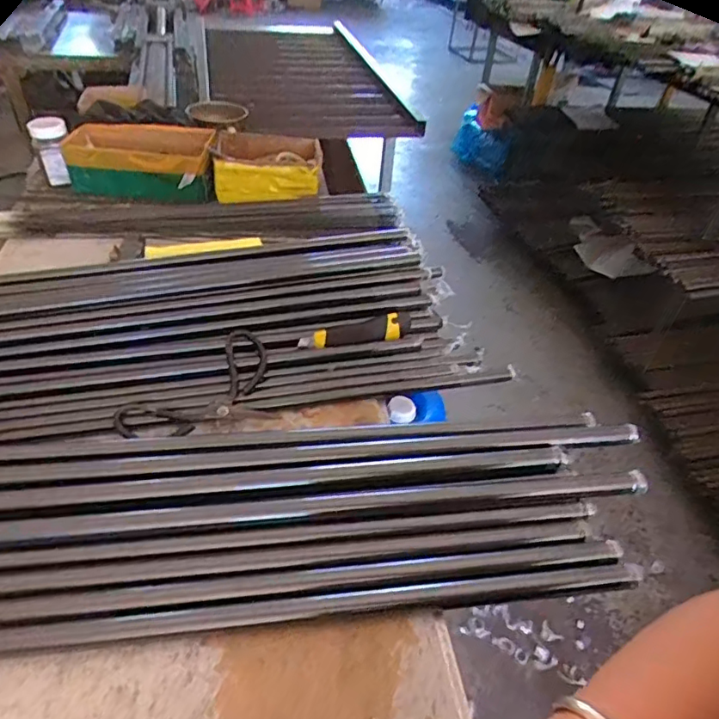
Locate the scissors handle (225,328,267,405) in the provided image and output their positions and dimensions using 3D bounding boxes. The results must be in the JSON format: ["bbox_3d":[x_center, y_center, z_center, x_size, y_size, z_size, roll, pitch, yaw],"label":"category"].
[{"bbox_3d":[-0.144,0.006,0.696,0.051,0.013,0.107,1,62,-17],"label":"scissors handle"}]

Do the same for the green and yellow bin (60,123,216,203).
[{"bbox_3d":[-0.430,-0.394,1.087,0.281,0.108,0.120,4,42,0],"label":"green and yellow bin"}]

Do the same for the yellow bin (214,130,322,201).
[{"bbox_3d":[-0.185,-0.393,1.112,0.204,0.092,0.131,0,42,-5],"label":"yellow bin"}]

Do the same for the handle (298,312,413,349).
[{"bbox_3d":[-0.002,-0.036,0.766,0.167,0.034,0.036,-11,44,-16],"label":"handle"}]

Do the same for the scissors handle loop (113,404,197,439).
[{"bbox_3d":[-0.241,0.075,0.635,0.093,0.008,0.043,7,42,3],"label":"scissors handle loop"}]

